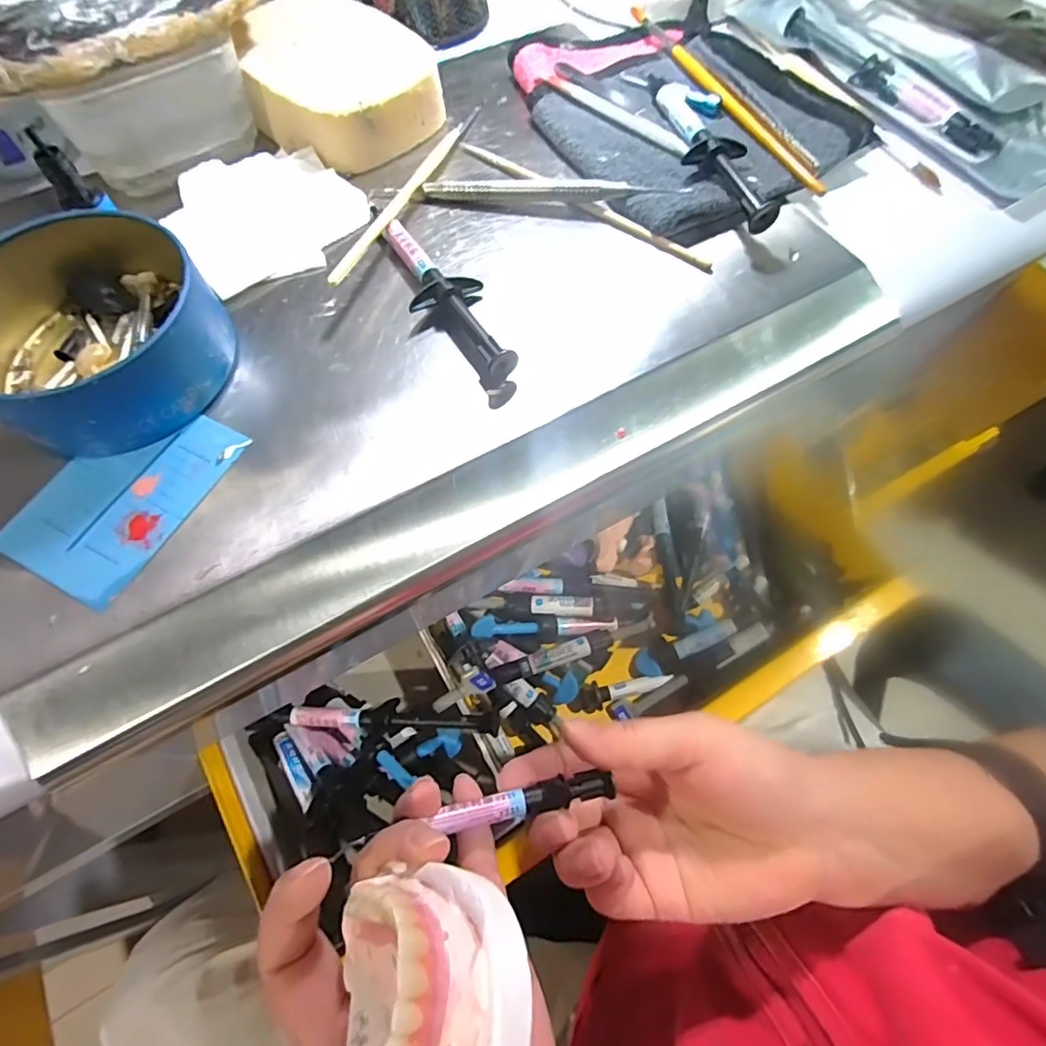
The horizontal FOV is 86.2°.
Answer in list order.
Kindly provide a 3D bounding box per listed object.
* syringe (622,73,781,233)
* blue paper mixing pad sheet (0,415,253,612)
[{"bbox_3d":[0.094,-0.199,0.287,0.038,0.018,0.137,-12,66,-5],"label":"syringe"},{"bbox_3d":[-0.156,-0.013,0.219,0.058,0.005,0.081,26,68,12],"label":"blue paper mixing pad sheet"}]

